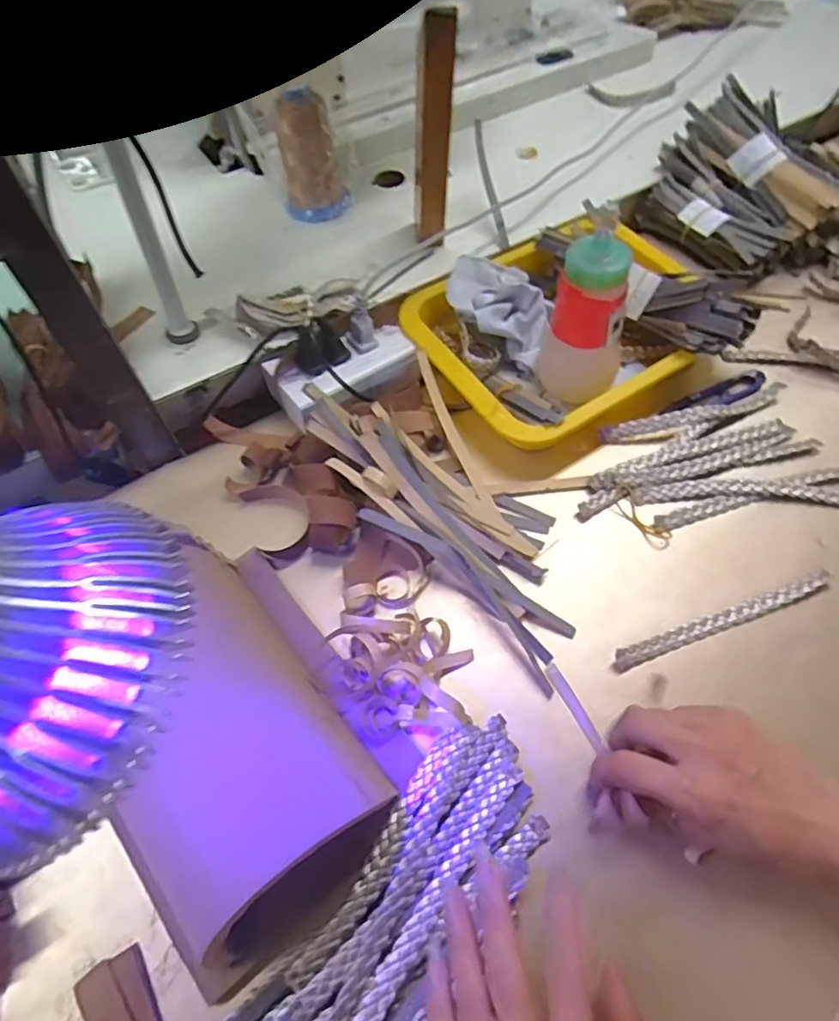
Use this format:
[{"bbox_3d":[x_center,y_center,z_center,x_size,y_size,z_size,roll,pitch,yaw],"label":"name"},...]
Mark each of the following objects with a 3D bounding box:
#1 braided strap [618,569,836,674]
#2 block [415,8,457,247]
[{"bbox_3d":[0.208,0.074,0.404,0.168,0.008,0.013,-18,60,-10],"label":"braided strap"},{"bbox_3d":[0.012,-0.307,0.502,0.031,0.188,0.009,7,59,5],"label":"block"}]

